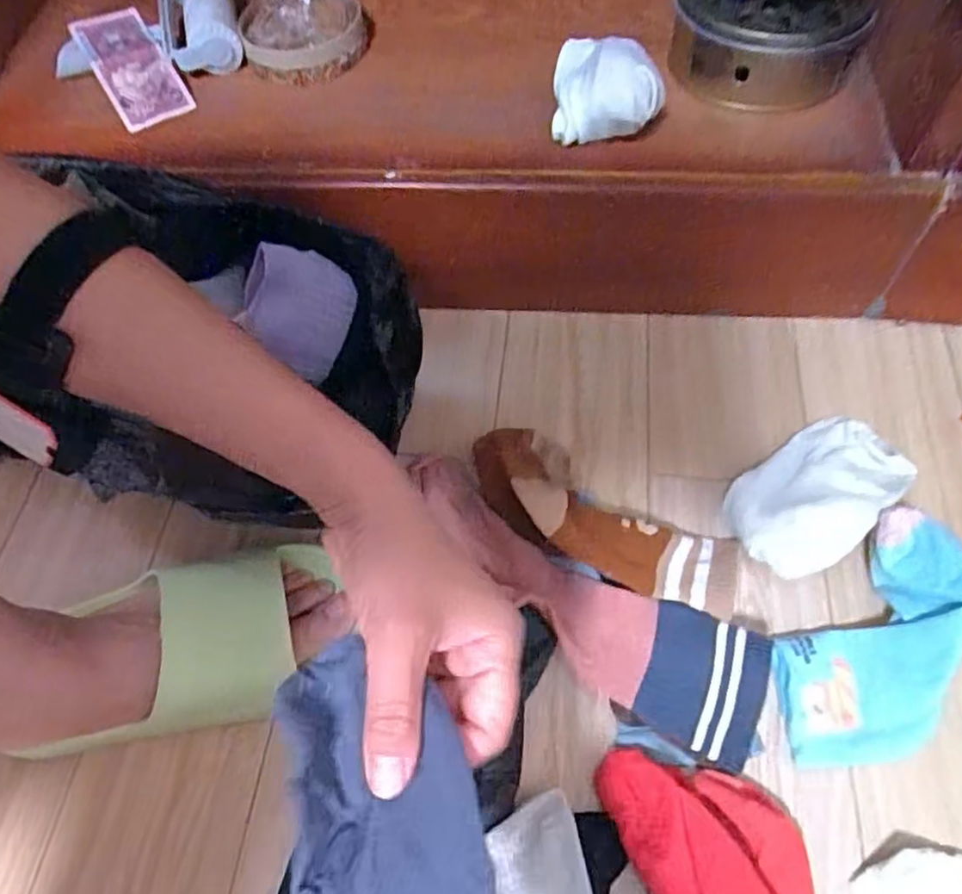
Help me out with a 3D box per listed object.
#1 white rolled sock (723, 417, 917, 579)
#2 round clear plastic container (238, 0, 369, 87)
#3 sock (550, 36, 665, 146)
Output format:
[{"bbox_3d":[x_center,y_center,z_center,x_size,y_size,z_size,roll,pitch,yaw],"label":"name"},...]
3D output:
[{"bbox_3d":[0.244,0.031,0.495,0.144,0.043,0.085,-37,64,-16],"label":"white rolled sock"},{"bbox_3d":[-0.152,-0.358,0.584,0.100,0.045,0.103,-2,61,3],"label":"round clear plastic container"},{"bbox_3d":[0.094,-0.268,0.501,0.080,0.048,0.071,3,62,6],"label":"sock"}]

